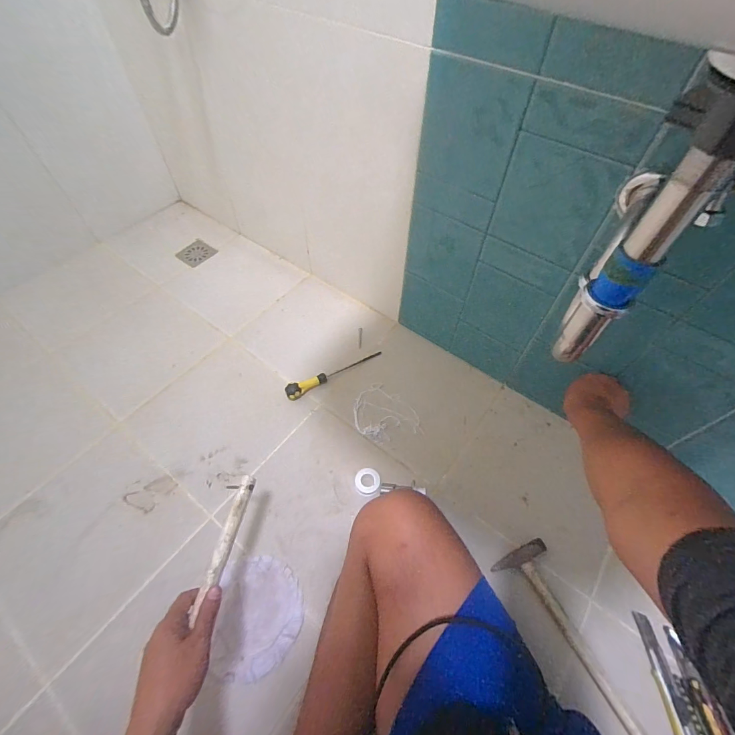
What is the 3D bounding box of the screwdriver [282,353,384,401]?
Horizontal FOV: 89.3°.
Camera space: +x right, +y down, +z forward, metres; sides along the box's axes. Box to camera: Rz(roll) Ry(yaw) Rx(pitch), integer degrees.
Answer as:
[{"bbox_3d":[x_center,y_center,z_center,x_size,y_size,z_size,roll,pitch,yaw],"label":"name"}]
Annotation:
[{"bbox_3d":[-0.074,0.009,0.868,0.247,0.028,0.031,-27,60,-18],"label":"screwdriver"}]

